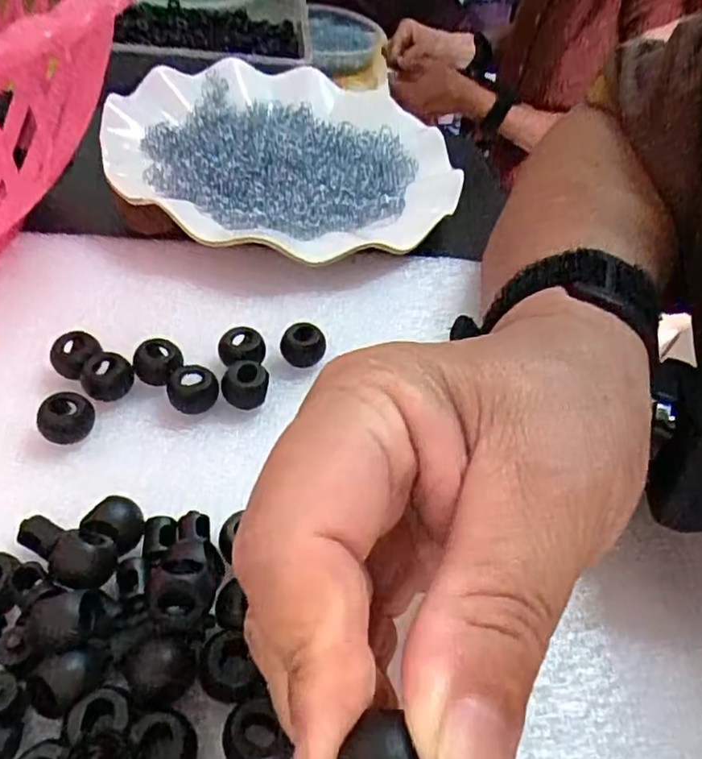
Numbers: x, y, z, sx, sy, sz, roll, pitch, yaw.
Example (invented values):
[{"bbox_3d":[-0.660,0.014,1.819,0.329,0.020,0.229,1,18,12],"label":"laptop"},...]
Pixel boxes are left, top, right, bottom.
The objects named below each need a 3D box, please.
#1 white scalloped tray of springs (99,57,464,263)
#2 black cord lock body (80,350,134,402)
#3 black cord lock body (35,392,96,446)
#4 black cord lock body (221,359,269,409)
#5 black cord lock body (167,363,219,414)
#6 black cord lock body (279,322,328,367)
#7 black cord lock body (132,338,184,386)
[{"bbox_3d":[-0.034,-0.133,0.348,0.184,0.025,0.181,-9,50,-17],"label":"white scalloped tray of springs"},{"bbox_3d":[-0.089,-0.001,0.232,0.018,0.011,0.015,-13,51,-20],"label":"black cord lock body"},{"bbox_3d":[-0.096,0.014,0.218,0.017,0.013,0.015,2,47,-8],"label":"black cord lock body"},{"bbox_3d":[-0.039,0.002,0.236,0.017,0.013,0.013,3,47,-6],"label":"black cord lock body"},{"bbox_3d":[-0.058,0.004,0.233,0.018,0.013,0.014,-5,48,-14],"label":"black cord lock body"},{"bbox_3d":[-0.019,-0.013,0.254,0.017,0.015,0.013,0,47,-9],"label":"black cord lock body"},{"bbox_3d":[-0.072,-0.006,0.238,0.014,0.013,0.015,5,47,-5],"label":"black cord lock body"}]

